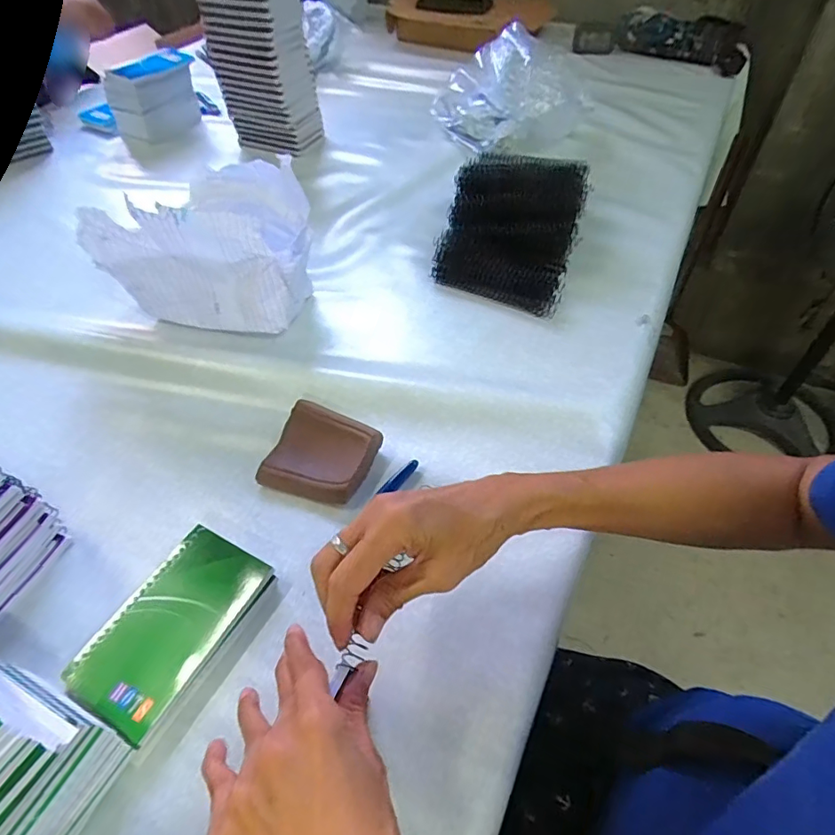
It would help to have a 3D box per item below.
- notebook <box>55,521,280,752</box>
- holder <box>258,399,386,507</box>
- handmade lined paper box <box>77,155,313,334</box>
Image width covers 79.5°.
[{"bbox_3d":[-0.175,0.149,0.363,0.081,0.020,0.131,23,55,20],"label":"notebook"},{"bbox_3d":[-0.084,0.032,0.451,0.090,0.023,0.086,16,53,16],"label":"holder"},{"bbox_3d":[-0.220,-0.212,0.582,0.217,0.145,0.198,6,50,8],"label":"handmade lined paper box"}]

